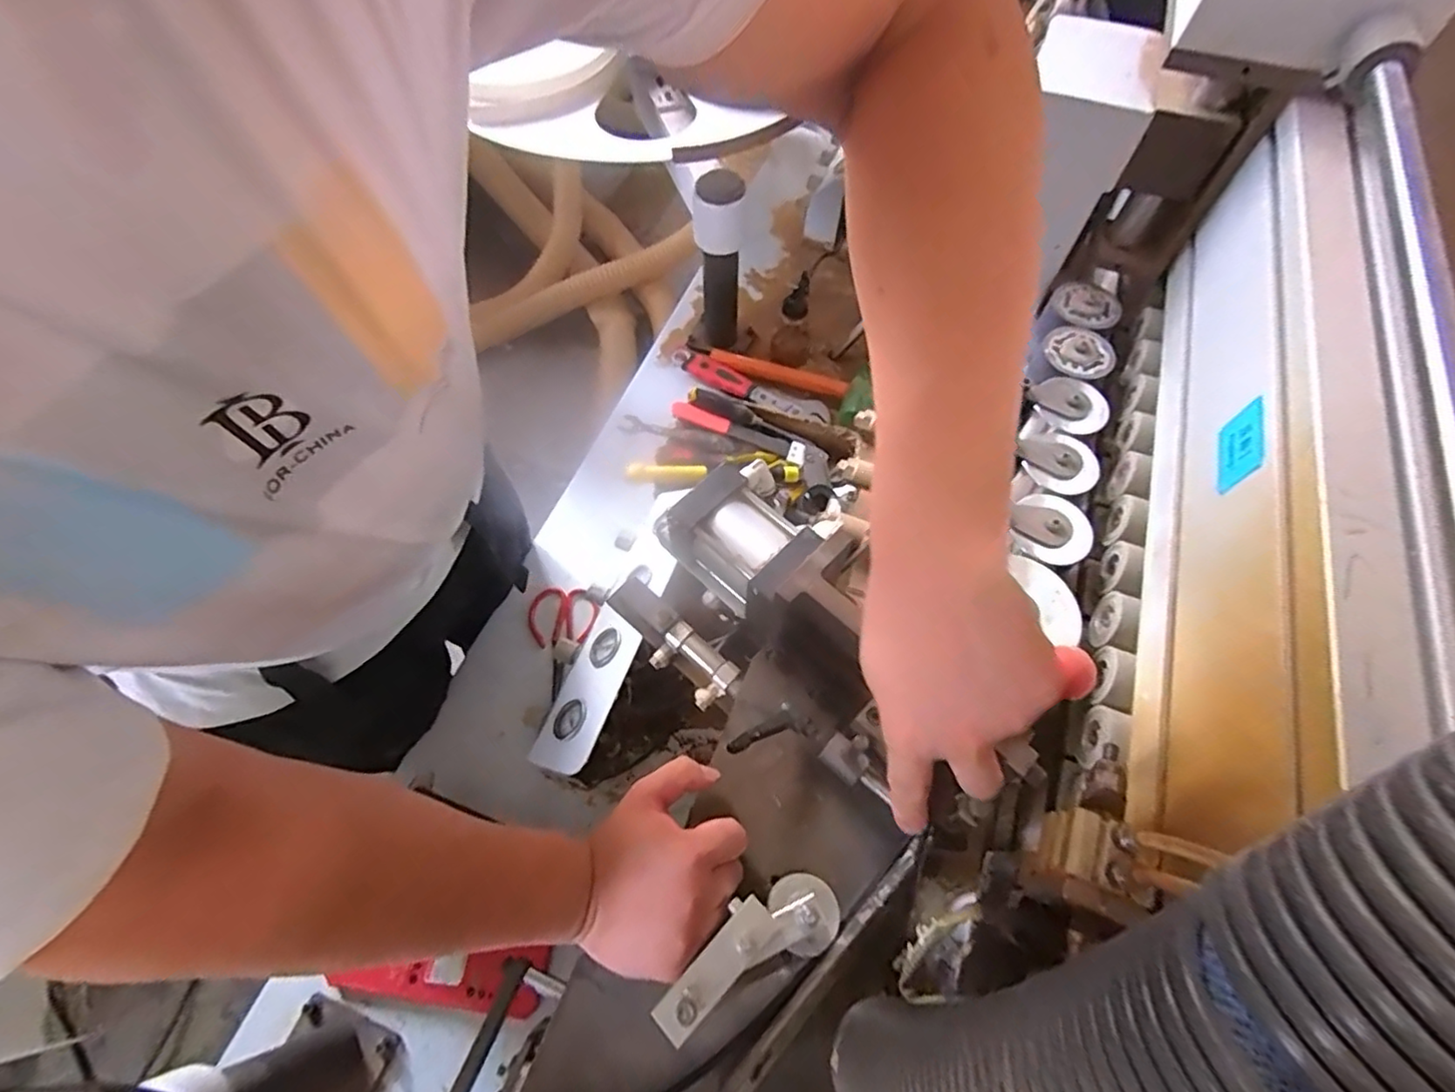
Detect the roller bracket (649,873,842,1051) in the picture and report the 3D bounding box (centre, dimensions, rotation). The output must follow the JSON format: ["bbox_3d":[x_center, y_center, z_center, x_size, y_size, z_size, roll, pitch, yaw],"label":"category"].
[{"bbox_3d":[0.015,0.262,0.399,0.133,0.028,0.051,-24,65,-23],"label":"roller bracket"}]

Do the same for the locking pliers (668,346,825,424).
[{"bbox_3d":[0.036,-0.274,1.053,0.287,0.020,0.050,25,65,12],"label":"locking pliers"}]

